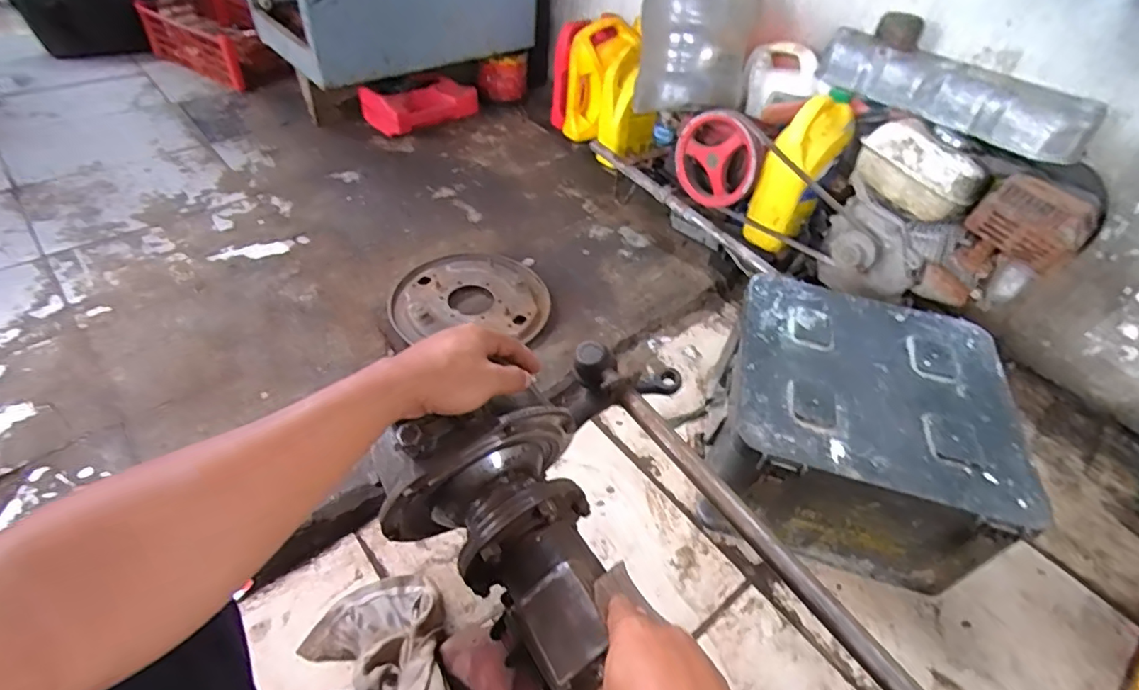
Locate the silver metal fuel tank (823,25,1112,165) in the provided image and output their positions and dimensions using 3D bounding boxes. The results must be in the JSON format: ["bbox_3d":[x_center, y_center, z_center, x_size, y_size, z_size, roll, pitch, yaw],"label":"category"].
[{"bbox_3d":[0.664,-0.456,0.981,0.111,0.089,0.461,-32,57,-32],"label":"silver metal fuel tank"}]

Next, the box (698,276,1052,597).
[{"bbox_3d":[0.422,0.121,0.855,0.370,0.216,0.362,15,46,7],"label":"box"}]

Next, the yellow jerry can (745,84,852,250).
[{"bbox_3d":[0.447,-0.337,1.100,0.114,0.318,0.097,35,35,24],"label":"yellow jerry can"}]

